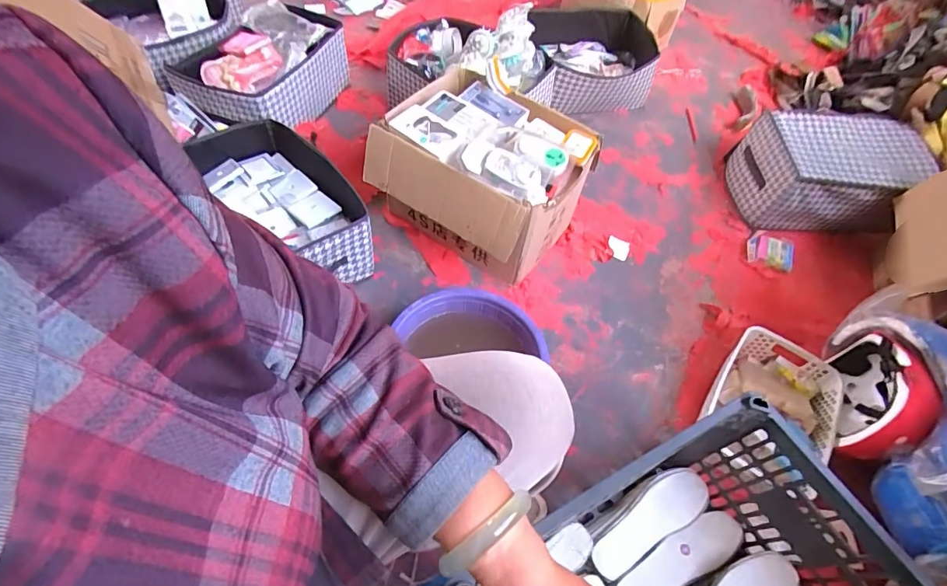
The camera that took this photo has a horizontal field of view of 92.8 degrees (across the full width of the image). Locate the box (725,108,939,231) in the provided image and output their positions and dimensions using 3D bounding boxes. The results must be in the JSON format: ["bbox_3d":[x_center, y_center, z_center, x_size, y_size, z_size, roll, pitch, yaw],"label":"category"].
[{"bbox_3d":[0.928,-0.317,1.196,0.408,0.193,0.277,4,55,-2],"label":"box"}]

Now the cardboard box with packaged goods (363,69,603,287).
[{"bbox_3d":[0.013,-0.246,1.011,0.394,0.299,0.326,33,58,17],"label":"cardboard box with packaged goods"}]

